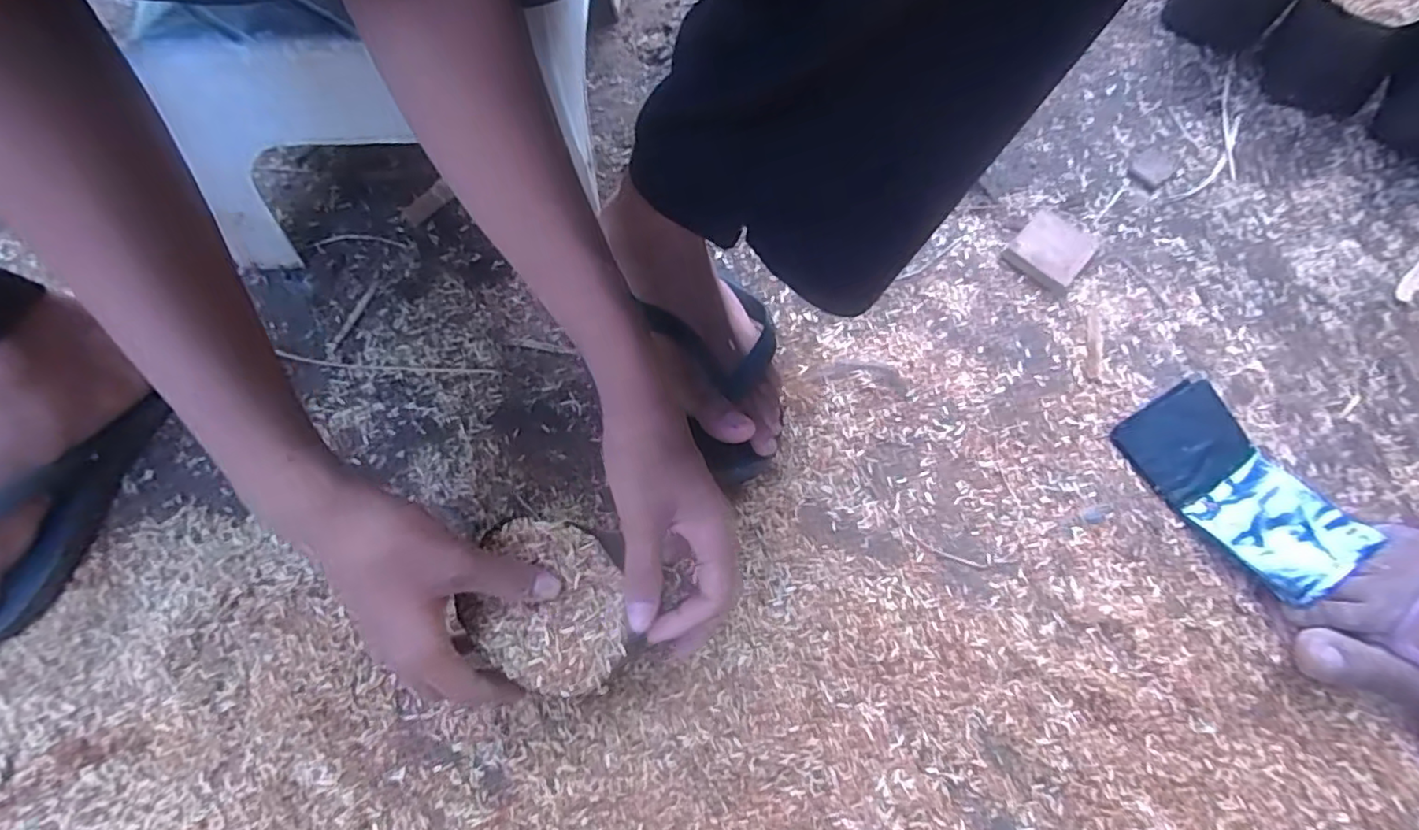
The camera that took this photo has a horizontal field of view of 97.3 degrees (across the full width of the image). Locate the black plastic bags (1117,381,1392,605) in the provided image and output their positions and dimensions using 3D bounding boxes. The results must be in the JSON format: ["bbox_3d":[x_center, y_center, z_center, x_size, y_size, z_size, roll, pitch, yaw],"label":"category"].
[{"bbox_3d":[0.380,0.048,0.446,0.089,0.033,0.148,-31,73,-11],"label":"black plastic bags"}]

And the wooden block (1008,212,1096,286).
[{"bbox_3d":[0.291,-0.142,0.528,0.057,0.014,0.064,37,74,13],"label":"wooden block"}]

